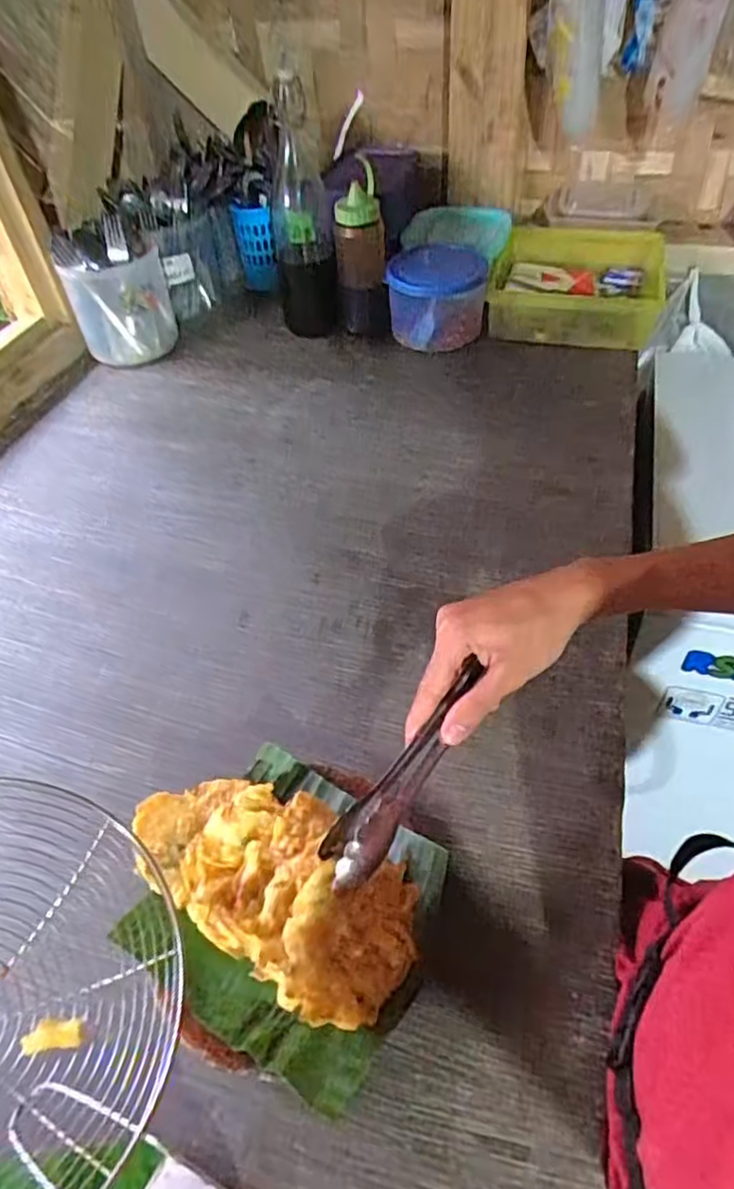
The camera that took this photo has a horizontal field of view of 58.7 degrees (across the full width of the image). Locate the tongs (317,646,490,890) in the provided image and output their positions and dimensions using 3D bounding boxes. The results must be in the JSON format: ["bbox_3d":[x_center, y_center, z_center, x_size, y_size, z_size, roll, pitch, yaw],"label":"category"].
[{"bbox_3d":[0.025,0.113,0.429,0.035,0.031,0.167,26,58,23],"label":"tongs"}]

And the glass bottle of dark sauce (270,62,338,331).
[{"bbox_3d":[-0.089,-0.507,0.889,0.079,0.309,0.083,-6,49,-3],"label":"glass bottle of dark sauce"}]

